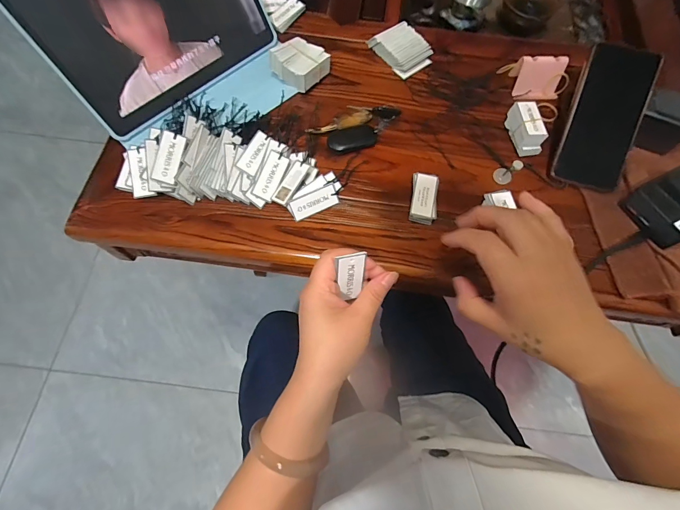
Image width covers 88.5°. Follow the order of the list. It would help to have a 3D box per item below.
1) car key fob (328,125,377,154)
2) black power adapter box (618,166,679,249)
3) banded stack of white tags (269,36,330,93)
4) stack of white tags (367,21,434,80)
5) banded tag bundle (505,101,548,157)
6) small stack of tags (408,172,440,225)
[{"bbox_3d":[0.017,-0.151,0.454,0.064,0.009,0.032,-19,69,-9],"label":"car key fob"},{"bbox_3d":[0.381,-0.057,0.393,0.077,0.043,0.071,-23,70,-11],"label":"black power adapter box"},{"bbox_3d":[-0.055,-0.266,0.482,0.068,0.025,0.064,40,72,14],"label":"banded stack of white tags"},{"bbox_3d":[0.095,-0.307,0.518,0.067,0.022,0.081,-35,72,-14],"label":"stack of white tags"},{"bbox_3d":[0.238,-0.163,0.450,0.029,0.036,0.064,-3,68,-2],"label":"banded tag bundle"},{"bbox_3d":[0.099,-0.067,0.415,0.030,0.019,0.059,10,68,3],"label":"small stack of tags"}]

